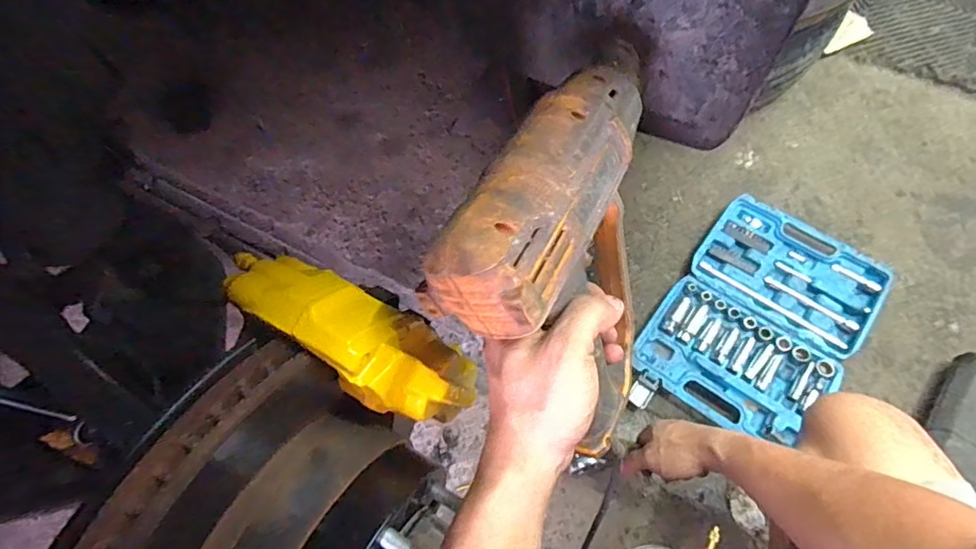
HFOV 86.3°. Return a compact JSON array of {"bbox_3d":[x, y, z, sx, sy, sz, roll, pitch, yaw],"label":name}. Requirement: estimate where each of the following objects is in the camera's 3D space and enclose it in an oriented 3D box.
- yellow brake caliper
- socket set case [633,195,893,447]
[{"bbox_3d":[-0.089,0.042,0.353,0.157,0.110,0.063,30,69,17],"label":"yellow brake caliper"},{"bbox_3d":[0.443,0.072,0.848,0.270,0.032,0.382,34,71,18],"label":"socket set case"}]

